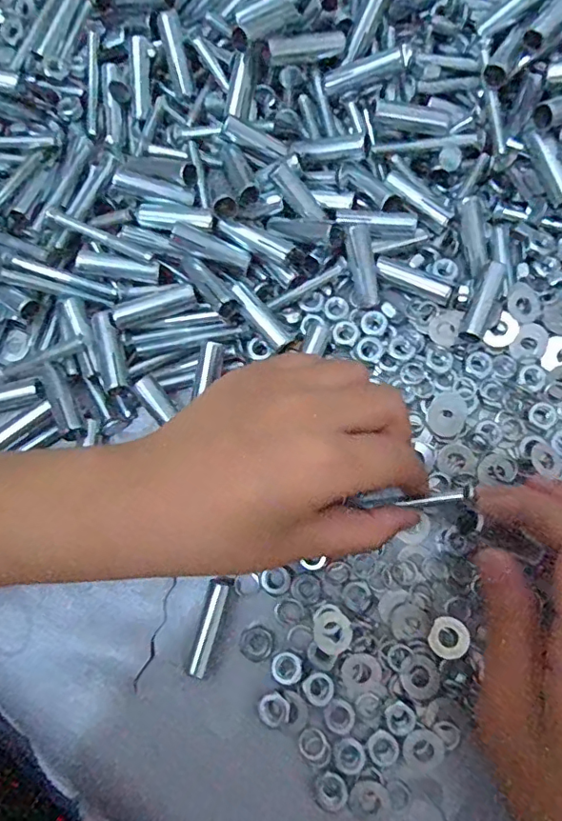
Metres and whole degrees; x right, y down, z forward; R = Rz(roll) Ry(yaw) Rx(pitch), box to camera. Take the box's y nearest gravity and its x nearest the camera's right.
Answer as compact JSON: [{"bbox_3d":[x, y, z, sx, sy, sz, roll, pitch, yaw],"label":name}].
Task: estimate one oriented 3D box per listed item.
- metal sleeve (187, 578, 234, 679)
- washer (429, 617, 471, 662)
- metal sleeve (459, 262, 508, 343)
[{"bbox_3d":[-0.031,0.093,0.230,0.009,0.011,0.037,15,75,6],"label":"metal sleeve"},{"bbox_3d":[0.071,0.096,0.226,0.016,0.004,0.016,28,73,33],"label":"washer"},{"bbox_3d":[0.096,-0.051,0.254,0.011,0.011,0.038,23,90,8],"label":"metal sleeve"}]

